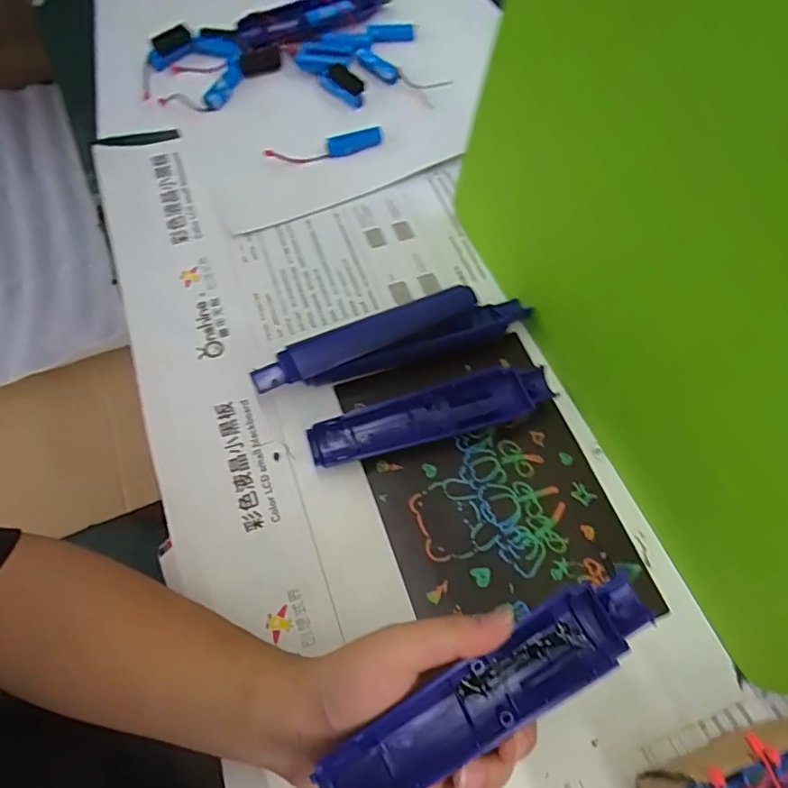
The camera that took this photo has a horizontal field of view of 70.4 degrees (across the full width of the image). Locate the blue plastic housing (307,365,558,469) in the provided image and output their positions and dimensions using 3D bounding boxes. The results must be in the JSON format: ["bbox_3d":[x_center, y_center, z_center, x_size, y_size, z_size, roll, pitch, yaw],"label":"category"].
[{"bbox_3d":[0.025,0.015,0.379,0.162,0.022,0.037,-14,64,-9],"label":"blue plastic housing"}]

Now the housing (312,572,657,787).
[{"bbox_3d":[0.044,0.139,0.259,0.165,0.021,0.037,-28,67,-11],"label":"housing"}]

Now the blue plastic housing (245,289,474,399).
[{"bbox_3d":[-0.018,-0.038,0.404,0.169,0.027,0.028,-24,66,-13],"label":"blue plastic housing"}]

